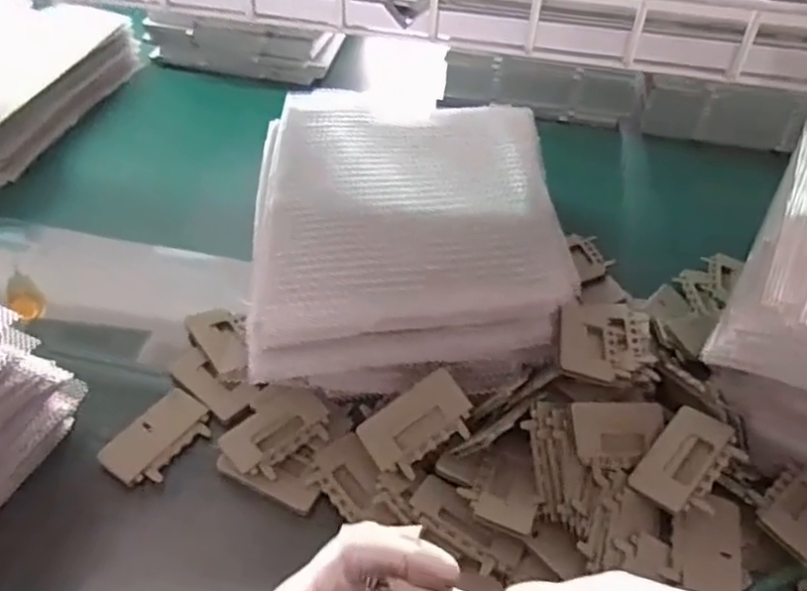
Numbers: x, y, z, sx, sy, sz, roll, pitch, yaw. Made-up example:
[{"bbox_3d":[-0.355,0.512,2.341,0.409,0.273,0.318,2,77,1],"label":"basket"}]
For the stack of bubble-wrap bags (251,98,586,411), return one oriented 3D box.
[{"bbox_3d":[-0.001,-0.072,0.658,0.272,0.117,0.369,2,45,-1],"label":"stack of bubble-wrap bags"}]

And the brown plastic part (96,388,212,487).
[{"bbox_3d":[-0.202,0.116,0.553,0.052,0.014,0.087,28,50,23],"label":"brown plastic part"}]

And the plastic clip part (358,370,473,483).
[{"bbox_3d":[0.012,0.101,0.525,0.085,0.006,0.054,-37,66,-2],"label":"plastic clip part"}]

